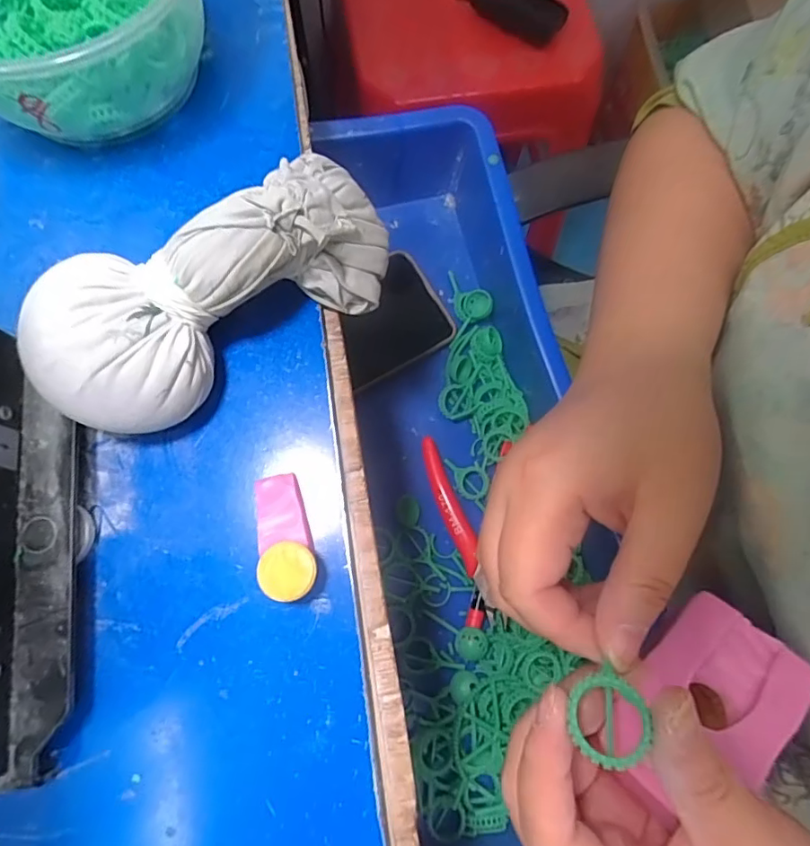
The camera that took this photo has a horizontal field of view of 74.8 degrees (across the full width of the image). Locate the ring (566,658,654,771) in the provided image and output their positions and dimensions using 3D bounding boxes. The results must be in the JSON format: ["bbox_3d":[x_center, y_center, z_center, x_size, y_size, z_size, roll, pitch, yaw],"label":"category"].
[{"bbox_3d":[0.059,0.085,0.153,0.023,0.004,0.023,-8,52,10],"label":"ring"}]

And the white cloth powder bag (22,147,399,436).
[{"bbox_3d":[-0.069,-0.052,0.201,0.136,0.046,0.059,-38,79,-10],"label":"white cloth powder bag"}]

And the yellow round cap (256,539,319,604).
[{"bbox_3d":[-0.041,0.051,0.184,0.020,0.004,0.020,2,74,-8],"label":"yellow round cap"}]

